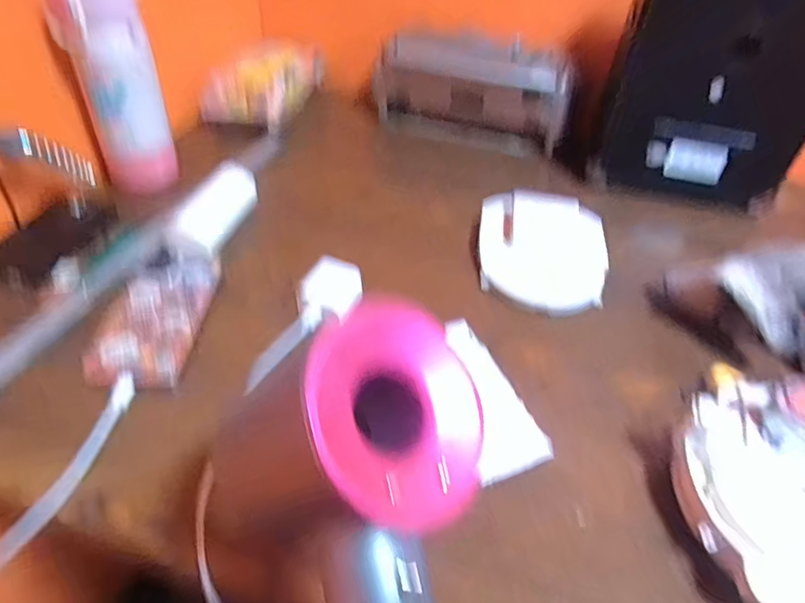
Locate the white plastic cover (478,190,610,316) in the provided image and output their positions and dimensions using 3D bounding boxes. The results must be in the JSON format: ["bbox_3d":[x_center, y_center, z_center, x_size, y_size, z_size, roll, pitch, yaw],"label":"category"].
[{"bbox_3d":[0.141,-0.053,0.527,0.132,0.043,0.136,7,42,3],"label":"white plastic cover"}]

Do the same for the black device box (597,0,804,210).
[{"bbox_3d":[0.344,-0.237,0.580,0.217,0.238,0.078,16,44,12],"label":"black device box"}]

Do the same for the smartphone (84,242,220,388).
[{"bbox_3d":[-0.203,0.003,0.441,0.070,0.007,0.147,4,46,-2],"label":"smartphone"}]

